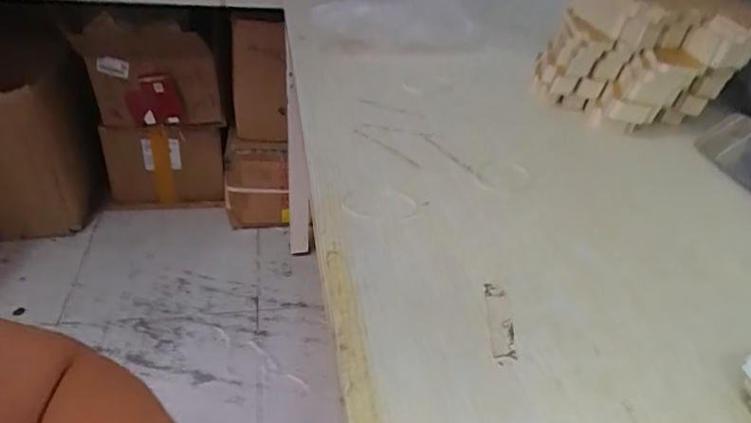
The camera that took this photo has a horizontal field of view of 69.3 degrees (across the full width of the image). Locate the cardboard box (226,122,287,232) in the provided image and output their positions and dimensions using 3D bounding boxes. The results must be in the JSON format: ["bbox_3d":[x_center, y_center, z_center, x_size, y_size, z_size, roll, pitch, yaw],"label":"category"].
[{"bbox_3d":[-0.339,-0.100,1.584,0.184,0.268,0.194,2,35,-4],"label":"cardboard box"}]

